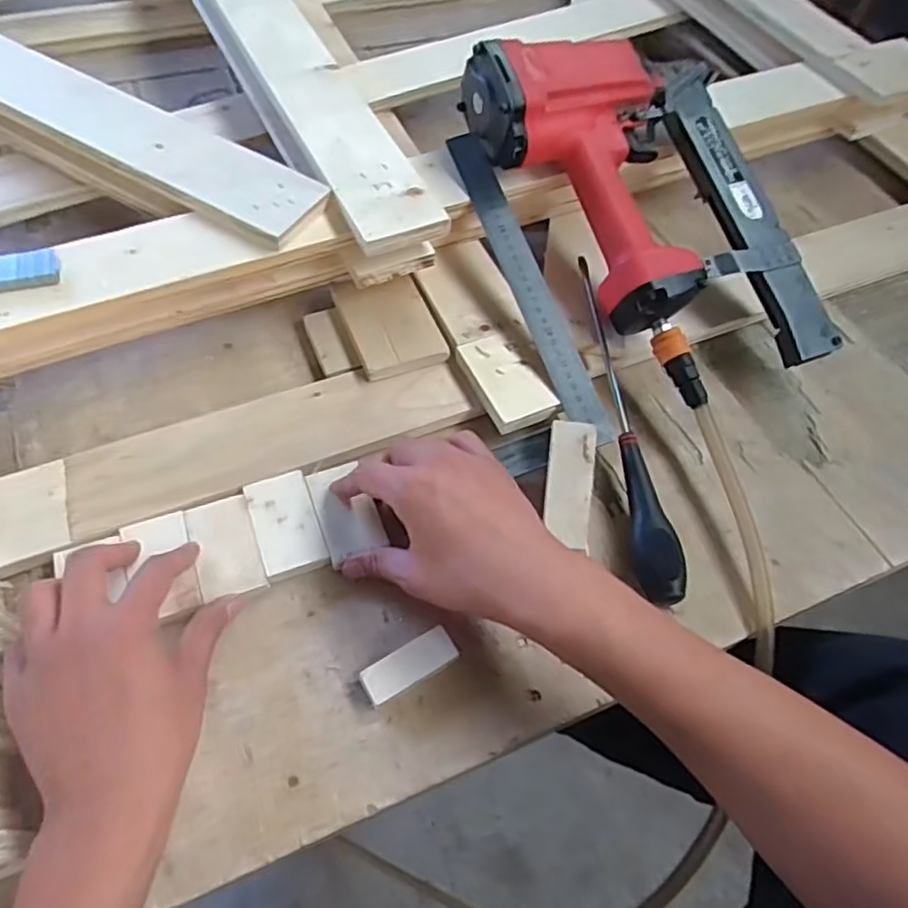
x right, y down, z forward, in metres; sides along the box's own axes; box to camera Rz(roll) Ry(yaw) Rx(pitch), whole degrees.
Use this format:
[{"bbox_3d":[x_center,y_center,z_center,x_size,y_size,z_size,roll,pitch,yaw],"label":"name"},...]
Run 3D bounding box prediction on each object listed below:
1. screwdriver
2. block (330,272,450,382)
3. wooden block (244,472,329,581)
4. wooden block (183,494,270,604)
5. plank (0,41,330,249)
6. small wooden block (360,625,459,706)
[{"bbox_3d":[0.131,-0.030,0.520,0.030,0.031,0.301,-1,58,-4],"label":"screwdriver"},{"bbox_3d":[-0.054,-0.112,0.553,0.071,0.009,0.108,-16,60,-13],"label":"block"},{"bbox_3d":[-0.116,0.050,0.463,0.042,0.017,0.071,-17,61,-14],"label":"wooden block"},{"bbox_3d":[-0.154,0.065,0.452,0.041,0.017,0.069,-17,61,-14],"label":"wooden block"},{"bbox_3d":[-0.452,-0.361,0.594,0.771,0.032,0.067,29,61,11],"label":"plank"},{"bbox_3d":[-0.027,0.133,0.414,0.059,0.020,0.024,-26,63,-18],"label":"small wooden block"}]

